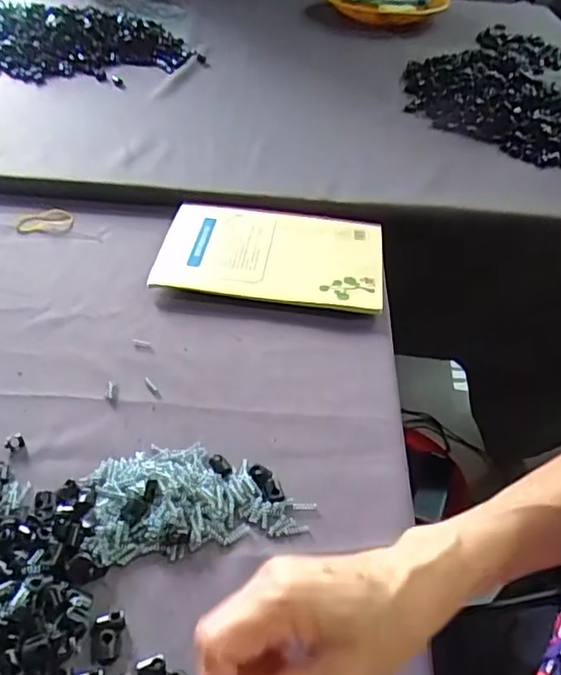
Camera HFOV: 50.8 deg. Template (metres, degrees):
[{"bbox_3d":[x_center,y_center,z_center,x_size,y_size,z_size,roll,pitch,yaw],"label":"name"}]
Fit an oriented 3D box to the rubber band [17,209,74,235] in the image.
[{"bbox_3d":[-0.240,-0.118,0.602,0.053,0.005,0.033,-11,45,-14],"label":"rubber band"}]

